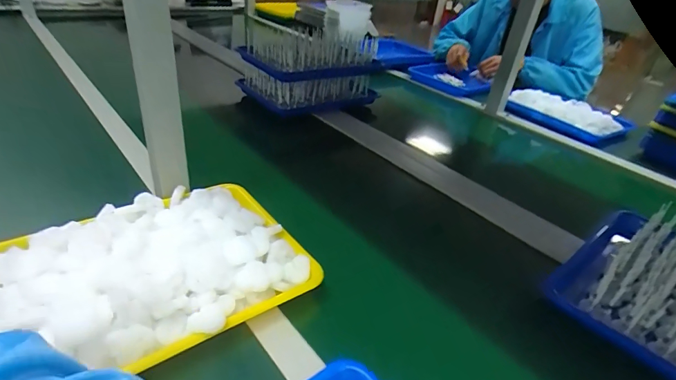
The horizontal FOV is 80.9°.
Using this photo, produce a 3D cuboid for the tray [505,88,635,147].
[{"bbox_3d":[0.664,-0.217,1.149,0.317,0.053,0.207,27,37,28],"label":"tray"}]

